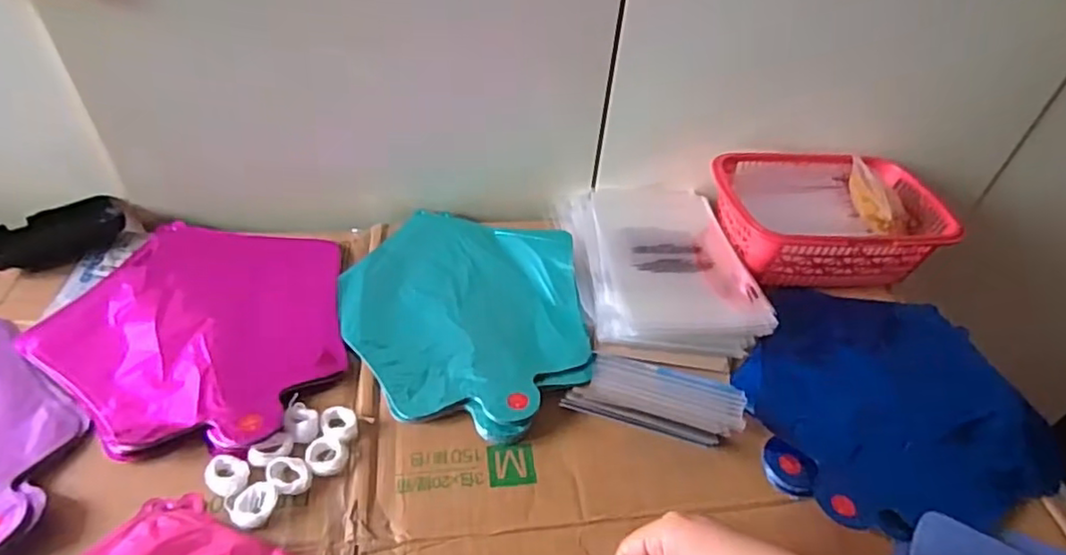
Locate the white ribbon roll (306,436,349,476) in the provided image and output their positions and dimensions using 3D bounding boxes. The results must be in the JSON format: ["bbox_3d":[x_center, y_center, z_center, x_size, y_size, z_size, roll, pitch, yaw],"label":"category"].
[{"bbox_3d":[-0.144,0.125,0.444,0.028,0.007,0.028,2,43,-2],"label":"white ribbon roll"}]

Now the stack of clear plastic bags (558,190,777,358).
[{"bbox_3d":[0.116,-0.022,0.593,0.157,0.026,0.209,-2,43,-7],"label":"stack of clear plastic bags"}]

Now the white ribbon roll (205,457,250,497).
[{"bbox_3d":[-0.208,0.133,0.427,0.030,0.005,0.025,15,44,11],"label":"white ribbon roll"}]

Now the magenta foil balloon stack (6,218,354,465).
[{"bbox_3d":[-0.272,0.033,0.522,0.236,0.015,0.237,6,43,1],"label":"magenta foil balloon stack"}]

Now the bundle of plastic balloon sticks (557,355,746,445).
[{"bbox_3d":[0.096,0.093,0.487,0.127,0.021,0.065,16,44,12],"label":"bundle of plastic balloon sticks"}]

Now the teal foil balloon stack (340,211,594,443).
[{"bbox_3d":[-0.060,0.025,0.549,0.200,0.019,0.251,-2,43,-7],"label":"teal foil balloon stack"}]

